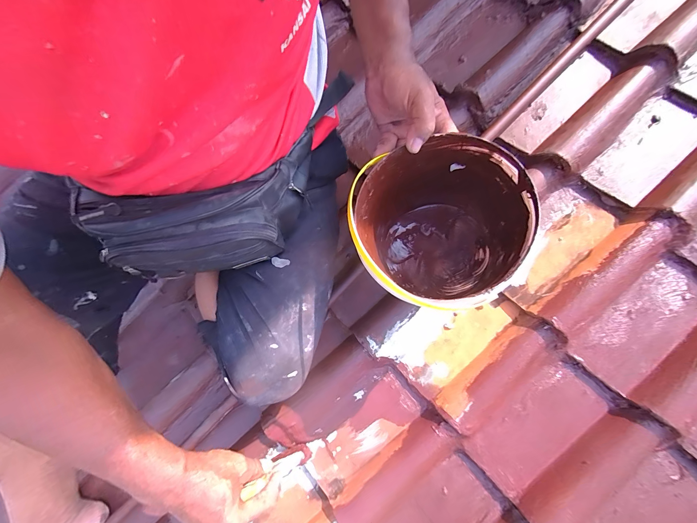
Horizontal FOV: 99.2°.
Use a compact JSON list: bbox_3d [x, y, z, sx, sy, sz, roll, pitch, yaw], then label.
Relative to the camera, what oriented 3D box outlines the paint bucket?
[{"bbox_3d":[0.117,-0.029,0.412,0.221,0.204,0.199,-12,72,-3],"label":"paint bucket"}]

